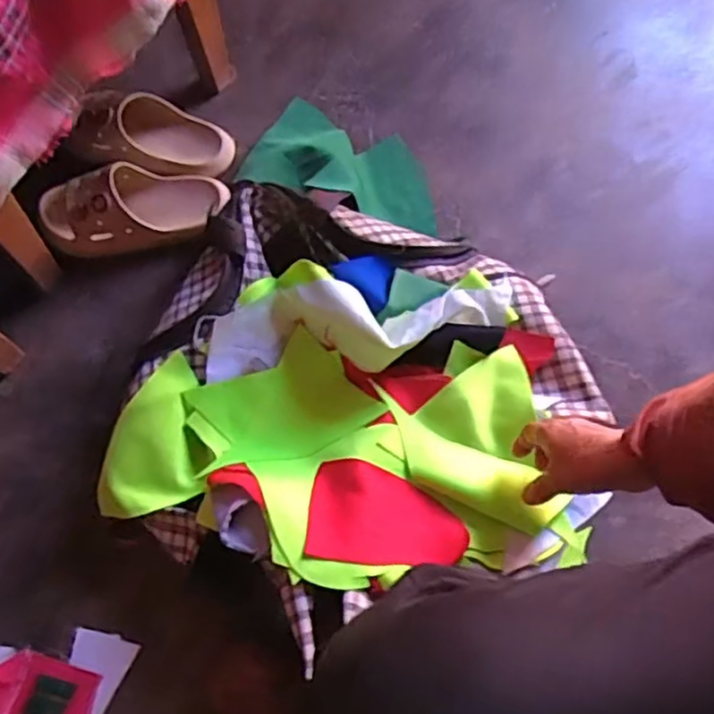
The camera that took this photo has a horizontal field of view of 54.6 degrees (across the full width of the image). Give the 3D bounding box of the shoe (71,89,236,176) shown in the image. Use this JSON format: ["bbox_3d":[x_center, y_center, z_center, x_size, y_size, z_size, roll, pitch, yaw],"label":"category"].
[{"bbox_3d":[-0.254,-0.277,0.857,0.194,0.066,0.083,10,70,4],"label":"shoe"}]

